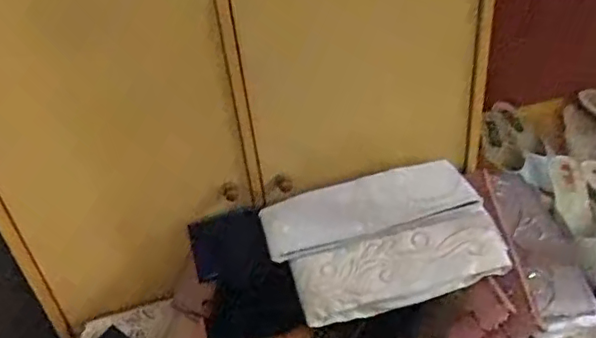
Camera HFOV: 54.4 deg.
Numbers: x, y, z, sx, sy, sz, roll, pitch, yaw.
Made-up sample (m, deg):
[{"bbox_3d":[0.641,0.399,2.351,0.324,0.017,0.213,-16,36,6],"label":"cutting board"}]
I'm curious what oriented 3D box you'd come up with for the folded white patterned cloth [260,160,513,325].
[{"bbox_3d":[0.116,0.090,0.764,0.295,0.068,0.183,-15,38,-10],"label":"folded white patterned cloth"}]

